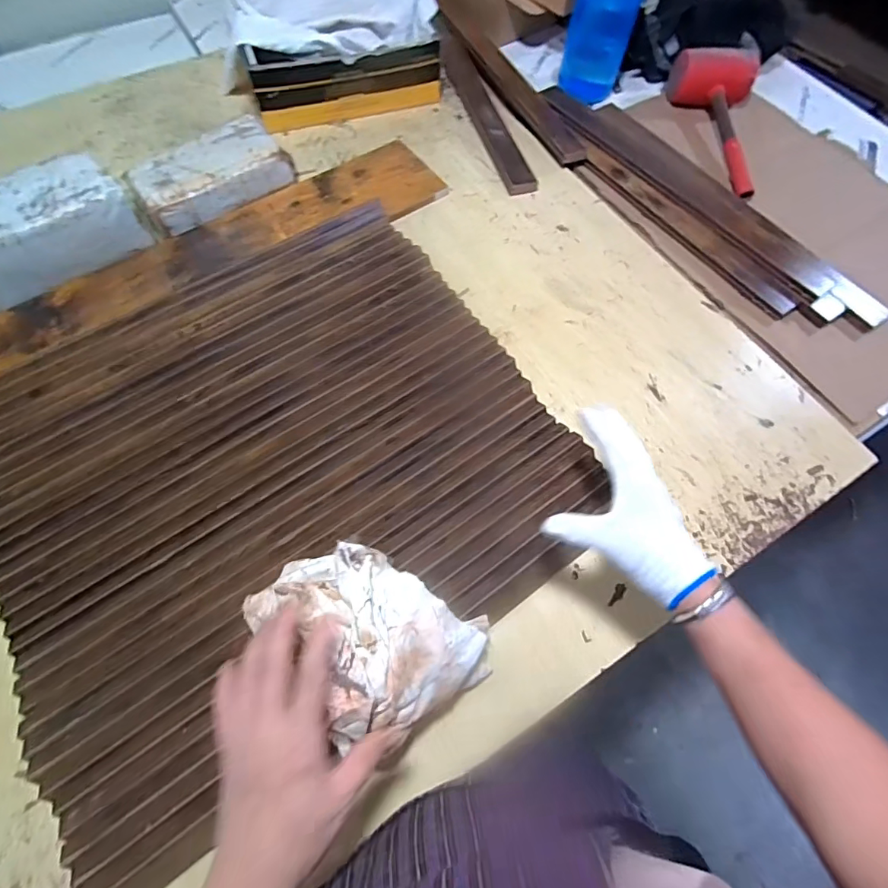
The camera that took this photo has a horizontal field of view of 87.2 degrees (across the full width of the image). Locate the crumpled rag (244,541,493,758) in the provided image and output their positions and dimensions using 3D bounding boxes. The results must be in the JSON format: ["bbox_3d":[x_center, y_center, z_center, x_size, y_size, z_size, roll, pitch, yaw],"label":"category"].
[{"bbox_3d":[-0.065,0.155,0.398,0.186,0.067,0.135,42,71,18],"label":"crumpled rag"}]

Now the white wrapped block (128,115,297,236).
[{"bbox_3d":[-0.328,-0.380,0.666,0.206,0.054,0.109,-39,72,-17],"label":"white wrapped block"}]

